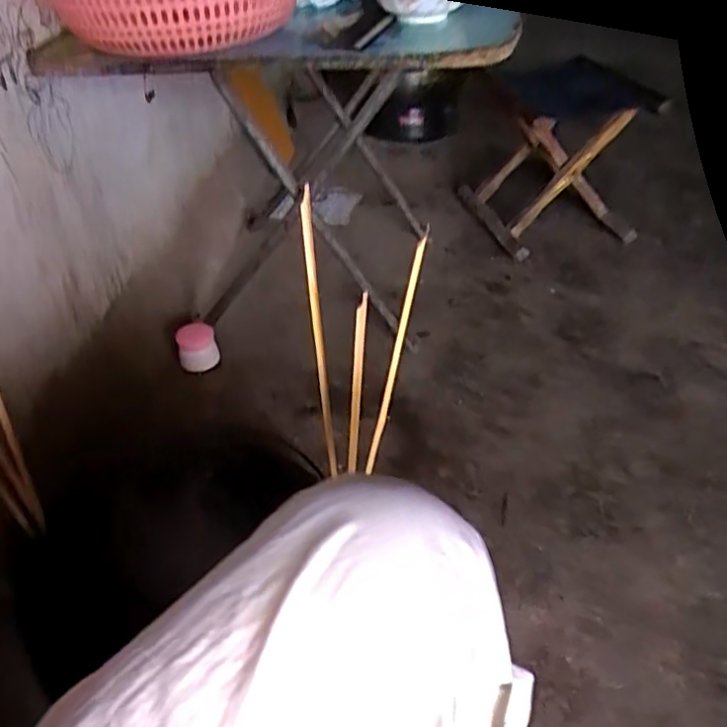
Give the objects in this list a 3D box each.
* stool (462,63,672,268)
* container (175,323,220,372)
[{"bbox_3d":[0.385,-0.420,1.379,0.291,0.284,0.308,-12,42,-9],"label":"stool"},{"bbox_3d":[-0.268,-0.029,1.084,0.062,0.068,0.049,-11,41,-11],"label":"container"}]

